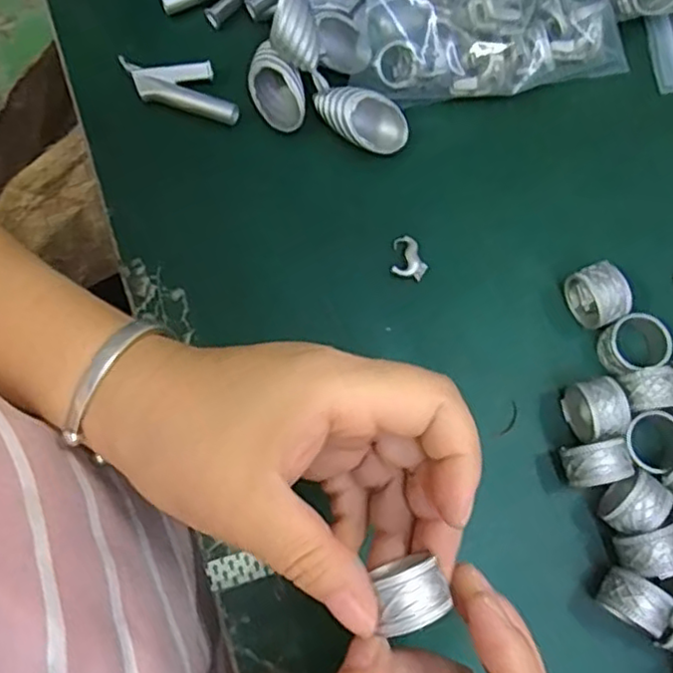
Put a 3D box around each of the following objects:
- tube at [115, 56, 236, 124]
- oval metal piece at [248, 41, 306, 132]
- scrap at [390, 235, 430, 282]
[{"bbox_3d":[-0.078,-0.126,0.328,0.063,0.010,0.026,17,77,4],"label":"tube"},{"bbox_3d":[-0.030,-0.121,0.320,0.024,0.021,0.039,-19,77,-4],"label":"oval metal piece"},{"bbox_3d":[0.035,-0.038,0.314,0.017,0.004,0.021,8,77,2],"label":"scrap"}]

